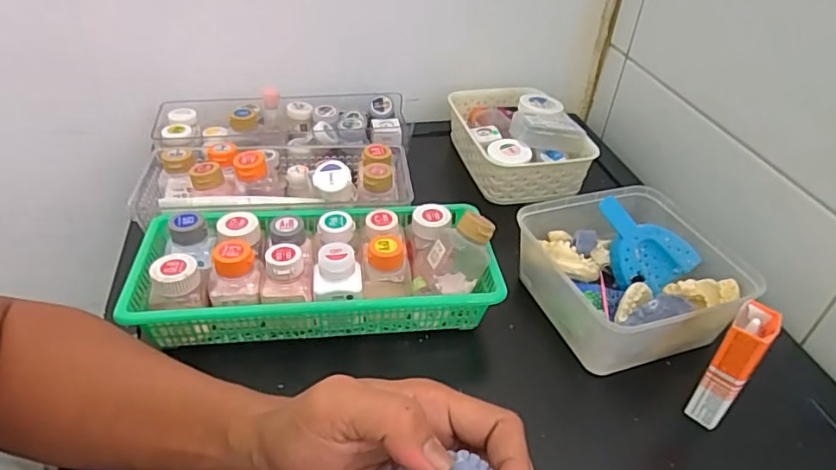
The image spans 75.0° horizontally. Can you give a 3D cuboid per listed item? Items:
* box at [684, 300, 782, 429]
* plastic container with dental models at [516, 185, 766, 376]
[{"bbox_3d":[0.232,0.099,0.405,0.026,0.100,0.041,31,46,30],"label":"box"},{"bbox_3d":[0.189,0.036,0.496,0.153,0.085,0.159,-12,41,-19],"label":"plastic container with dental models"}]

